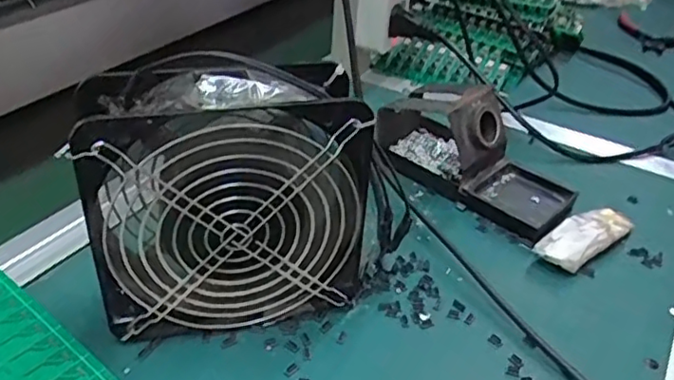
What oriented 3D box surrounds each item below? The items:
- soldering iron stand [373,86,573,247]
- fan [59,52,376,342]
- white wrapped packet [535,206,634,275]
[{"bbox_3d":[0.110,-0.037,0.494,0.166,0.069,0.073,30,43,32],"label":"soldering iron stand"},{"bbox_3d":[-0.061,0.006,0.353,0.148,0.155,0.064,-9,37,-18],"label":"fan"},{"bbox_3d":[0.183,0.033,0.448,0.086,0.019,0.029,-21,42,-31],"label":"white wrapped packet"}]

